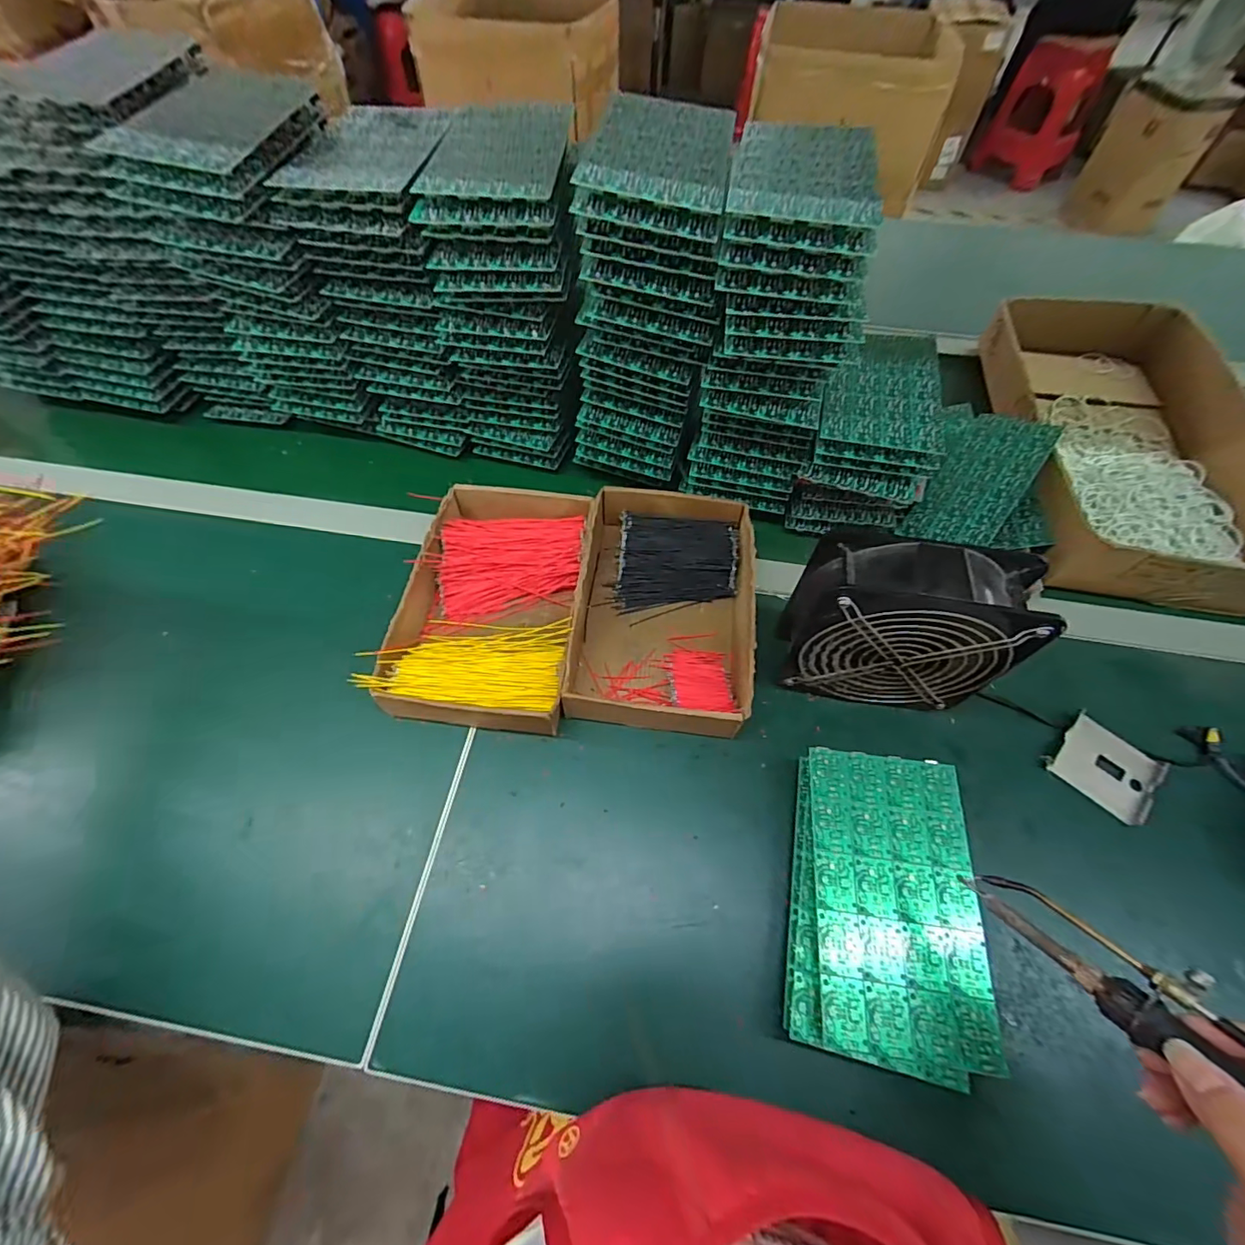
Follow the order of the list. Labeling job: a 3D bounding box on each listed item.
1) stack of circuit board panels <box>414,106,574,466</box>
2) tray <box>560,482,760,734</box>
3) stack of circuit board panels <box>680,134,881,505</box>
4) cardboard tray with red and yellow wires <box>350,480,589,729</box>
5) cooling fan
[{"bbox_3d":[-0.113,-0.320,0.539,0.128,0.252,0.178,-1,60,-3],"label":"stack of circuit board panels"},{"bbox_3d":[0.039,-0.021,0.481,0.154,0.044,0.250,7,60,1],"label":"tray"},{"bbox_3d":[0.140,-0.270,0.503,0.127,0.253,0.191,7,60,2],"label":"stack of circuit board panels"},{"bbox_3d":[-0.115,-0.024,0.474,0.156,0.041,0.238,6,60,1],"label":"cardboard tray with red and yellow wires"},{"bbox_3d":[0.211,0.005,0.406,0.157,0.149,0.061,6,60,1],"label":"cooling fan"}]

